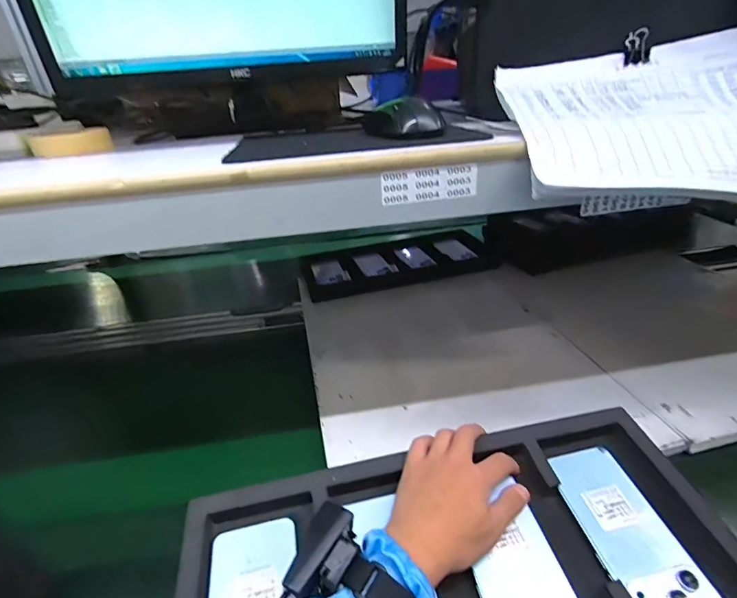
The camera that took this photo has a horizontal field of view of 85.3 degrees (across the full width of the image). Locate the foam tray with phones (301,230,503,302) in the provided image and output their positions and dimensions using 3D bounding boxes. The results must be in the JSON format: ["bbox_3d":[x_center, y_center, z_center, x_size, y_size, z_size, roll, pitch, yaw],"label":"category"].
[{"bbox_3d":[0.073,-0.099,1.004,0.456,0.027,0.195,-8,30,-6],"label":"foam tray with phones"}]

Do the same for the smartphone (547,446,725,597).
[{"bbox_3d":[0.237,0.208,0.362,0.071,0.015,0.156,-10,30,-8],"label":"smartphone"}]

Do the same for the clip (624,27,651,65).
[{"bbox_3d":[0.271,-0.253,0.401,0.023,0.029,0.025,11,34,26],"label":"clip"}]

